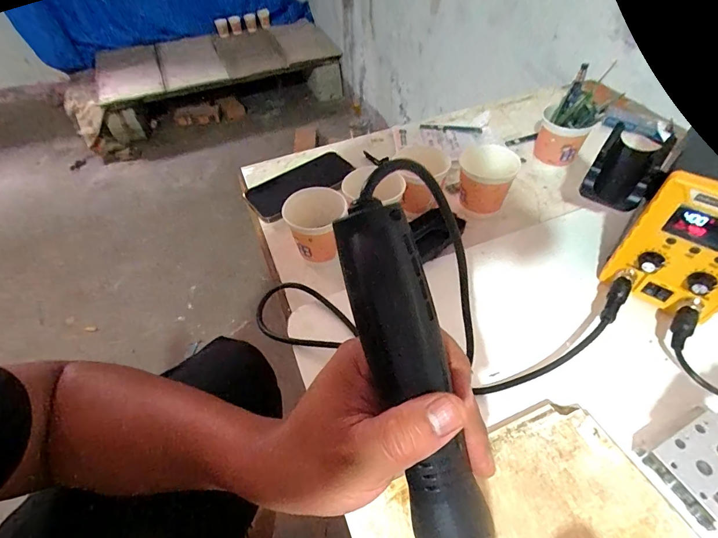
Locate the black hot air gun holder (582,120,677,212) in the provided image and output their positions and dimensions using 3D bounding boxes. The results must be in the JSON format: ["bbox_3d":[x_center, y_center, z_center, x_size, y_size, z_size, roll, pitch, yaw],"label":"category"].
[{"bbox_3d":[0.257,-0.095,0.365,0.053,0.038,0.069,31,97,34],"label":"black hot air gun holder"}]

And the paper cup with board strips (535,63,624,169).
[{"bbox_3d":[0.293,-0.201,0.522,0.073,0.108,0.088,22,54,20],"label":"paper cup with board strips"}]

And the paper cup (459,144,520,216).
[{"bbox_3d":[0.157,-0.107,0.470,0.064,0.073,0.062,-1,49,2],"label":"paper cup"}]

